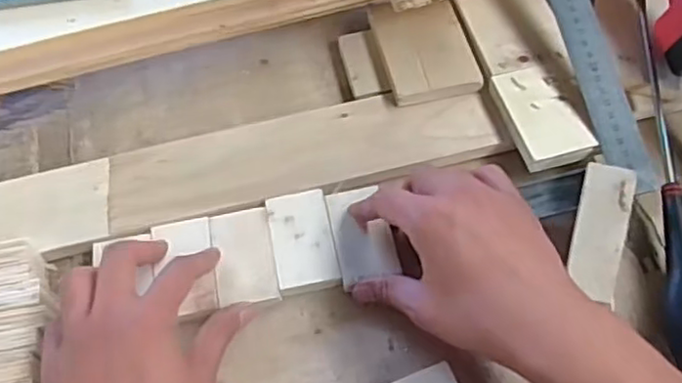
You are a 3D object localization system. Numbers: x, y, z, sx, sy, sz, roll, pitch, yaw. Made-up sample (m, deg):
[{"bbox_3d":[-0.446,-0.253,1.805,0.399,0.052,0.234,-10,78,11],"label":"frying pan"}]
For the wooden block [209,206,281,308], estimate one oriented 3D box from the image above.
[{"bbox_3d":[-0.067,0.048,0.475,0.041,0.017,0.069,-12,59,-3],"label":"wooden block"}]

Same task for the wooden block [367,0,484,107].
[{"bbox_3d":[0.067,-0.120,0.550,0.071,0.009,0.108,-10,59,-2],"label":"wooden block"}]

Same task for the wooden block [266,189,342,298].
[{"bbox_3d":[-0.027,0.036,0.478,0.042,0.017,0.071,-11,59,-3],"label":"wooden block"}]

